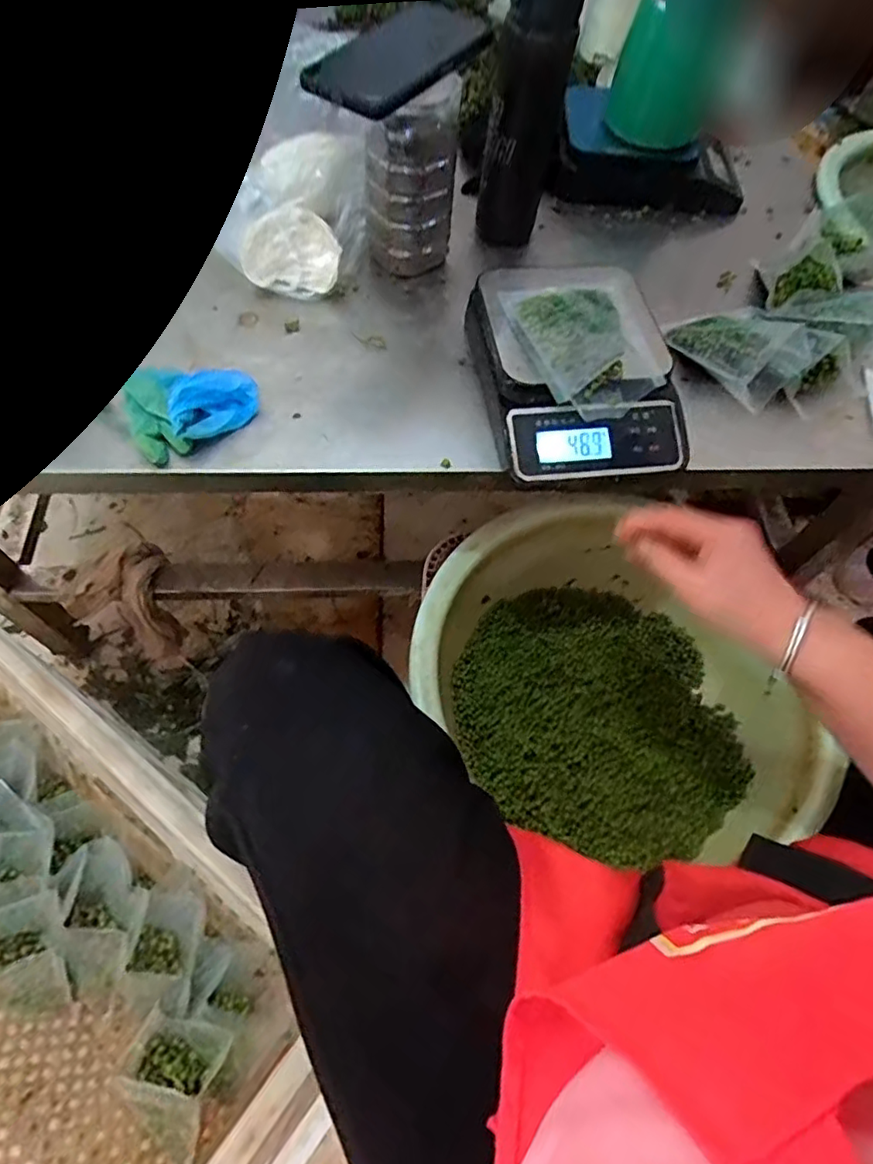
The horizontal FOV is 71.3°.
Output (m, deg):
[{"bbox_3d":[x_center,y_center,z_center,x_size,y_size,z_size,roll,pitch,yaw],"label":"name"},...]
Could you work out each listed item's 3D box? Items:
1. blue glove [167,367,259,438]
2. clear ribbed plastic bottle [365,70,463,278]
[{"bbox_3d":[-0.176,-0.141,0.484,0.066,0.033,0.052,-15,64,-12],"label":"blue glove"},{"bbox_3d":[-0.024,-0.364,0.559,0.079,0.145,0.060,3,62,-3],"label":"clear ribbed plastic bottle"}]

